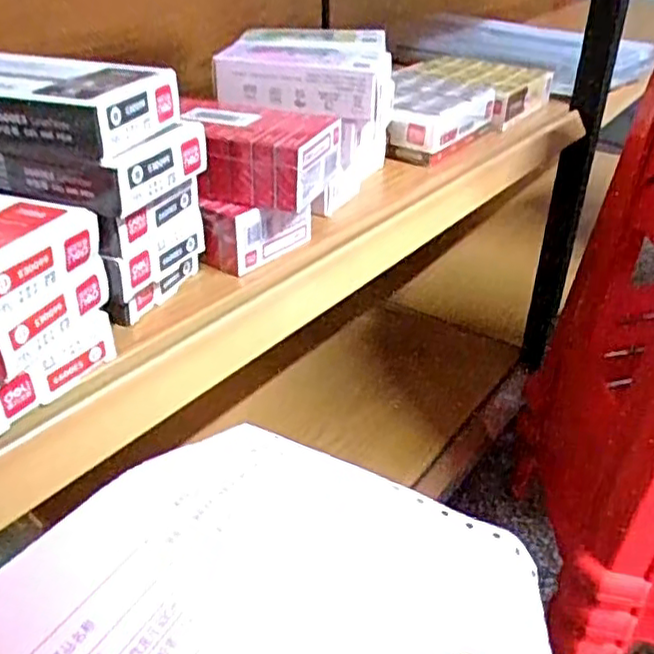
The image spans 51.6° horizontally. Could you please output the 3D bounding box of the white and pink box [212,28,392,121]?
[{"bbox_3d":[-0.012,-0.178,0.476,0.112,0.037,0.109,6,33,7],"label":"white and pink box"}]

